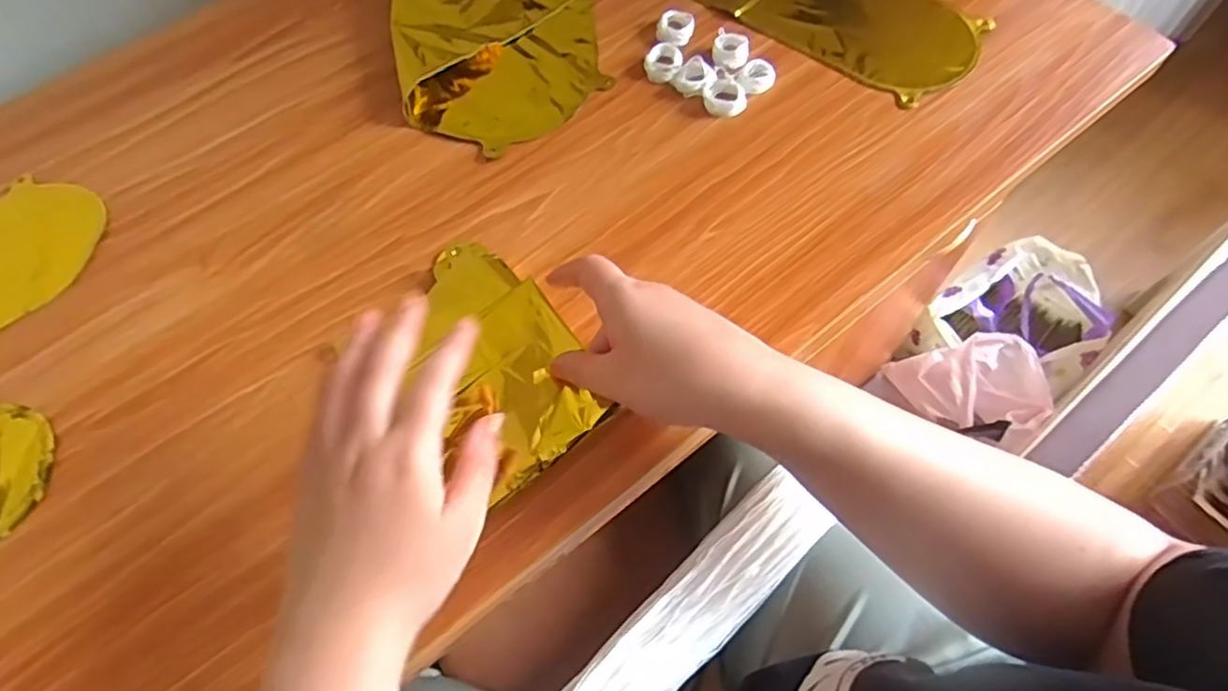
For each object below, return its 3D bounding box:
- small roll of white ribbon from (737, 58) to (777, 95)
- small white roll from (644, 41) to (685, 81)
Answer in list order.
[{"bbox_3d":[0.109,-0.204,0.516,0.026,0.009,0.033,20,66,11],"label":"small roll of white ribbon"},{"bbox_3d":[0.039,-0.220,0.526,0.029,0.010,0.031,-1,64,1],"label":"small white roll"}]

